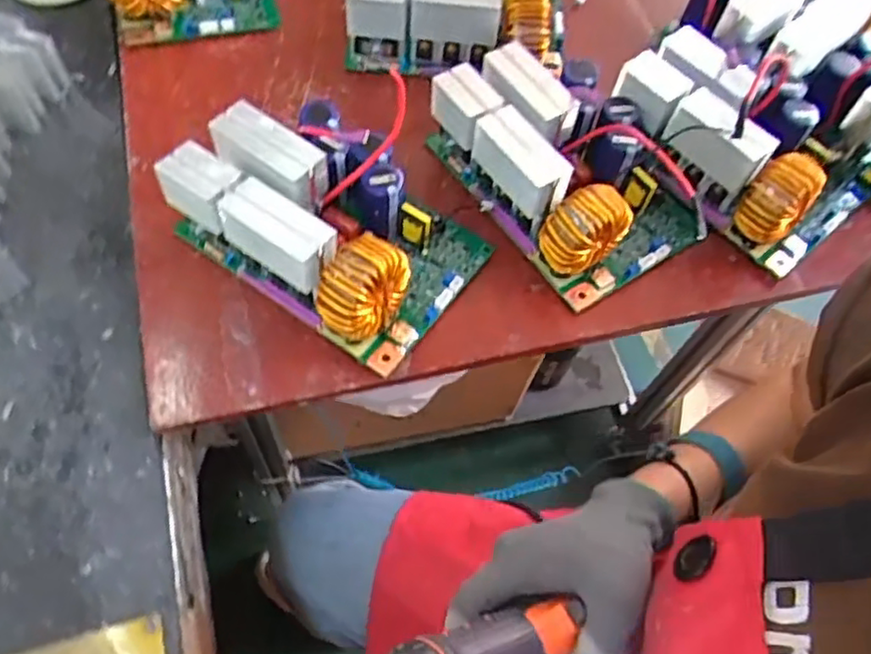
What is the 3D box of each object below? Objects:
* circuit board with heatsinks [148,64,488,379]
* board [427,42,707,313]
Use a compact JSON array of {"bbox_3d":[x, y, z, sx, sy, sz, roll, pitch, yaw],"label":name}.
[{"bbox_3d":[-0.070,-0.080,0.473,0.191,0.075,0.136,34,63,14],"label":"circuit board with heatsinks"},{"bbox_3d":[0.109,-0.133,0.515,0.146,0.069,0.186,-30,68,-20],"label":"board"}]

